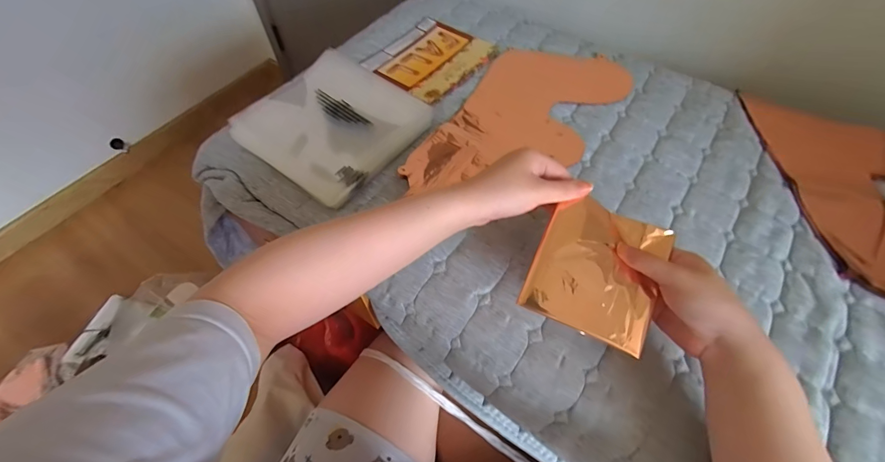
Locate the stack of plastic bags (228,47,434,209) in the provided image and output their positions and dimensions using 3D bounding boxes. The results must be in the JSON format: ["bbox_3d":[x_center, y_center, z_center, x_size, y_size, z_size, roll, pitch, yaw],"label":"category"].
[{"bbox_3d":[-0.161,-0.164,0.558,0.223,0.033,0.223,32,64,20],"label":"stack of plastic bags"}]

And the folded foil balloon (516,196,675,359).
[{"bbox_3d":[0.155,0.037,0.372,0.118,0.016,0.128,23,80,14],"label":"folded foil balloon"}]

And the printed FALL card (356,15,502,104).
[{"bbox_3d":[-0.020,-0.308,0.658,0.169,0.011,0.197,35,66,21],"label":"printed FALL card"}]

